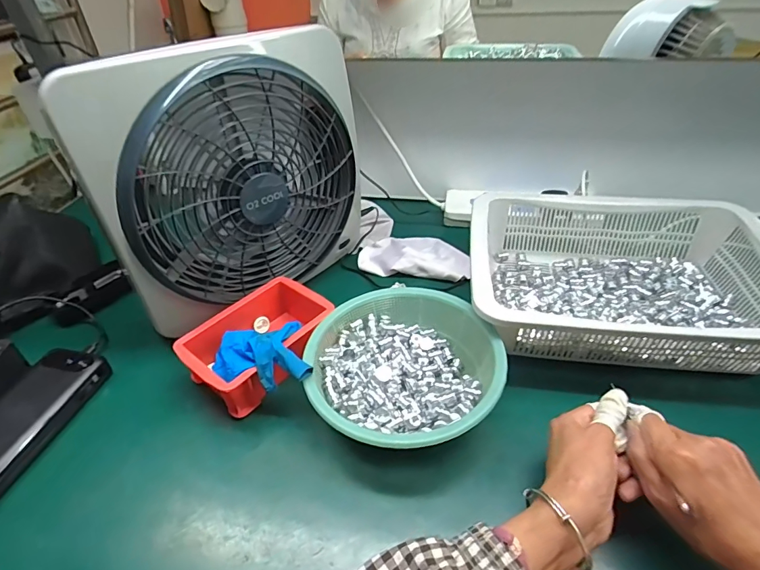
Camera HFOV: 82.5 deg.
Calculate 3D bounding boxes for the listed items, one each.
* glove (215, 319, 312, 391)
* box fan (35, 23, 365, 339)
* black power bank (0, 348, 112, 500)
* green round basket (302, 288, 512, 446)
[{"bbox_3d":[-0.117,0.071,0.423,0.092,0.036,0.083,-11,40,-8],"label":"glove"},{"bbox_3d":[-0.144,-0.114,0.487,0.303,0.271,0.066,-32,47,-29],"label":"box fan"},{"bbox_3d":[-0.352,0.130,0.425,0.078,0.029,0.160,6,41,11],"label":"black power bank"},{"bbox_3d":[0.022,0.085,0.429,0.177,0.060,0.182,-2,40,2],"label":"green round basket"}]

